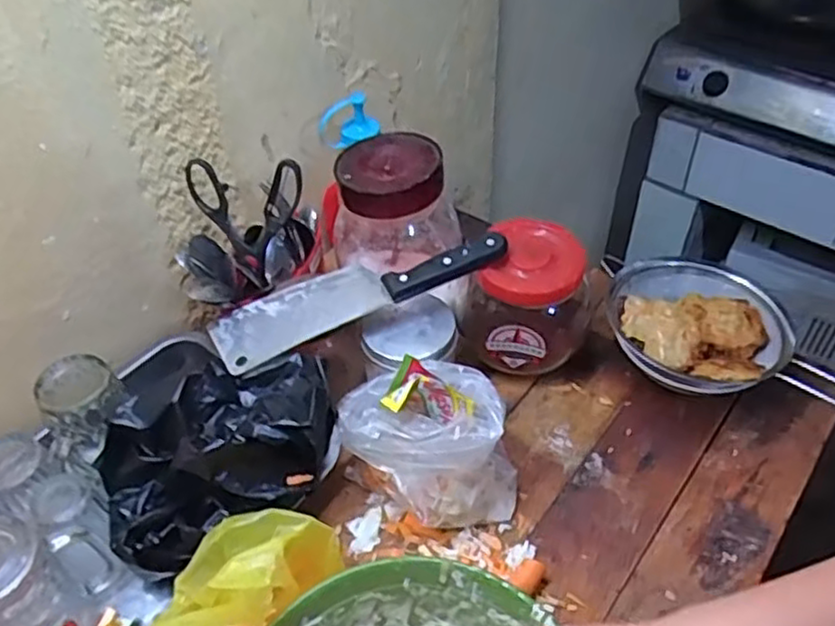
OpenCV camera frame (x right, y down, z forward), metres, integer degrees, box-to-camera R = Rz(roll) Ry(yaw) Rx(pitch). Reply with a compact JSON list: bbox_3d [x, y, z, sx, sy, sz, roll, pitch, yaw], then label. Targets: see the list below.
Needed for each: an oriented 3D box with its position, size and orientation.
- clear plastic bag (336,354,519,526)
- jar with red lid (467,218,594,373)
[{"bbox_3d":[0.010,0.106,0.605,0.141,0.141,0.107,-9,45,-6],"label":"clear plastic bag"},{"bbox_3d":[0.112,-0.015,0.699,0.109,0.122,0.095,14,47,16],"label":"jar with red lid"}]

